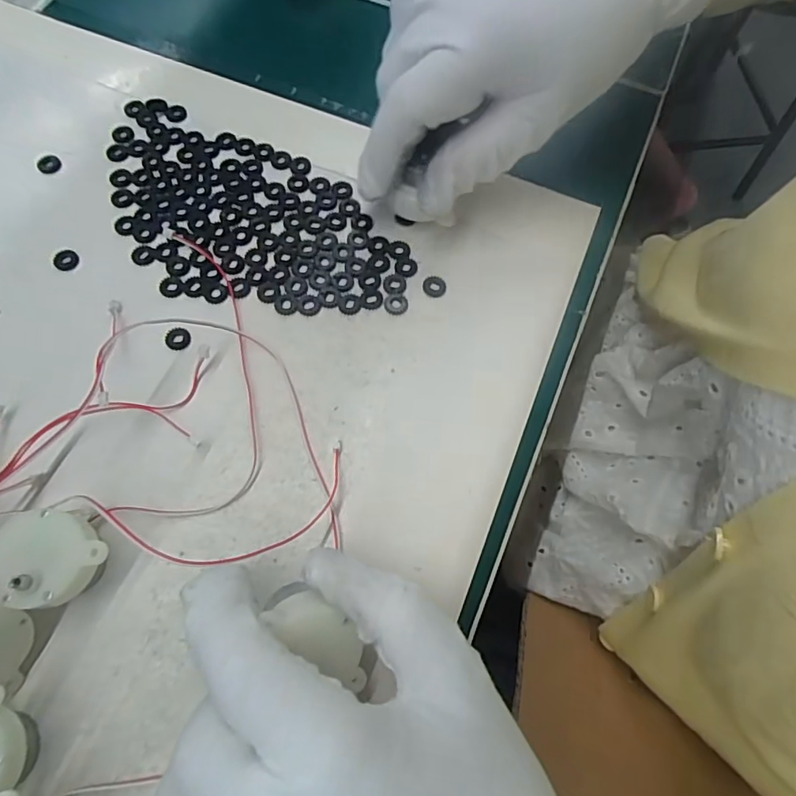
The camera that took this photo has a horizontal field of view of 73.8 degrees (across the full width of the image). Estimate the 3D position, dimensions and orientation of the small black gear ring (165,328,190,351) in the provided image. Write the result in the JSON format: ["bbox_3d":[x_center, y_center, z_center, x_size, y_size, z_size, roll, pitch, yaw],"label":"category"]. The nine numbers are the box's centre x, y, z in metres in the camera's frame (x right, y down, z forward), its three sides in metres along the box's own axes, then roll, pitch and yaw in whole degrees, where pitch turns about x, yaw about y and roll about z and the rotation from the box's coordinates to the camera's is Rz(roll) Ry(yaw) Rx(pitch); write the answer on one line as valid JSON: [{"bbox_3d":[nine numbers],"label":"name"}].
[{"bbox_3d":[-0.096,-0.026,0.232,0.010,0.004,0.010,1,69,-2],"label":"small black gear ring"}]

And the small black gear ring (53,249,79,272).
[{"bbox_3d":[-0.154,-0.064,0.245,0.011,0.004,0.010,1,69,-2],"label":"small black gear ring"}]

